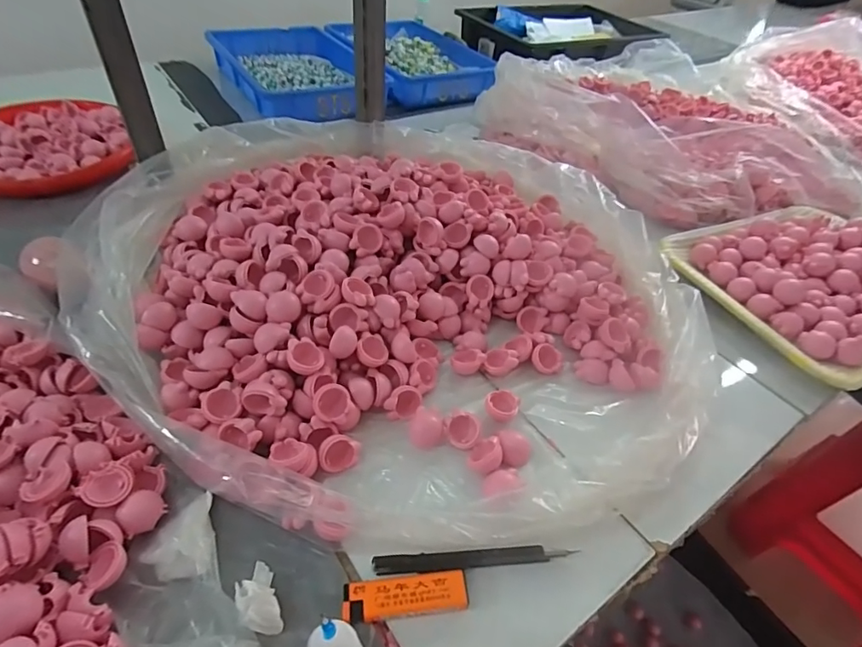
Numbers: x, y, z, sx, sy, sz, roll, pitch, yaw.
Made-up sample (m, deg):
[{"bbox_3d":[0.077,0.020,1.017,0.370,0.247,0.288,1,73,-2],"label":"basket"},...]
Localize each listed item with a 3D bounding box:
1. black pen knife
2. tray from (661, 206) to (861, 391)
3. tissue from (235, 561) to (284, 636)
[{"bbox_3d":[0.030,0.163,0.338,0.135,0.015,0.004,-1,0,-5],"label":"black pen knife"},{"bbox_3d":[0.476,-0.065,0.597,0.325,0.038,0.263,-16,48,-21],"label":"tray"},{"bbox_3d":[-0.110,0.172,0.309,0.023,0.024,0.045,-16,48,-21],"label":"tissue"}]

